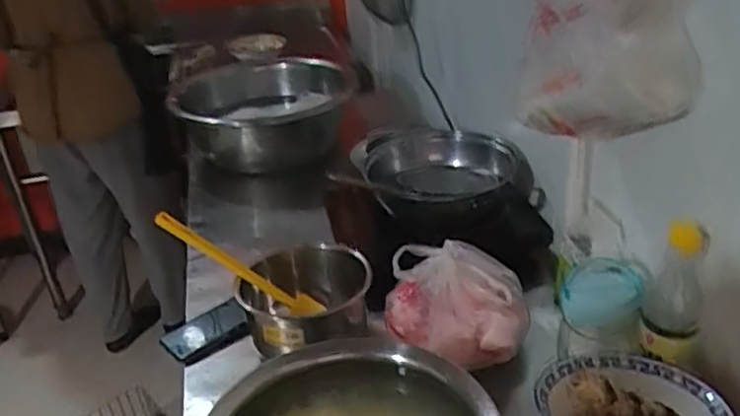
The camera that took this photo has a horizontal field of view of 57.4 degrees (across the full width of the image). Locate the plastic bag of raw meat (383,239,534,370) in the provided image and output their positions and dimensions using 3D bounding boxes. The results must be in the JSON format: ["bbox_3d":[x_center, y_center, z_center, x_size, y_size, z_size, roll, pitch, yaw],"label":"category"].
[{"bbox_3d":[0.116,0.129,0.933,0.193,0.104,0.194,0,29,9],"label":"plastic bag of raw meat"}]

